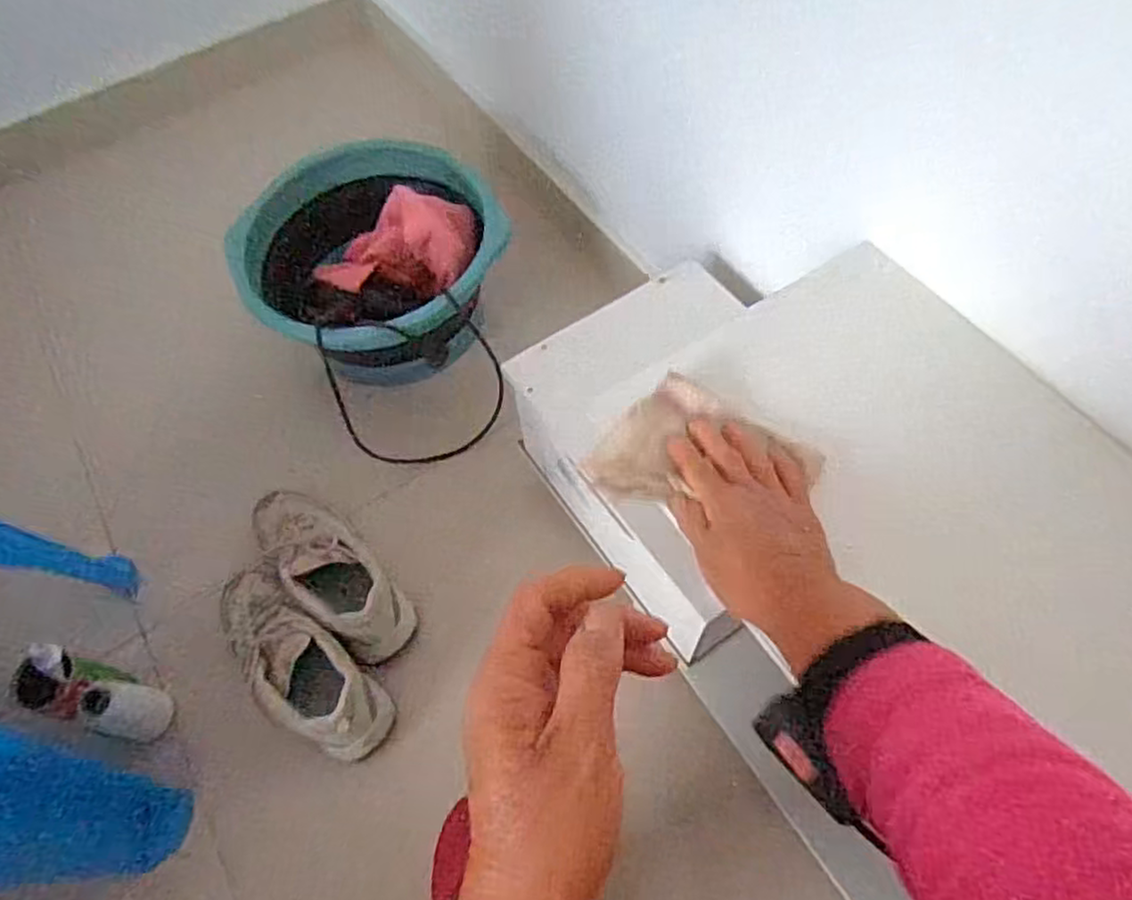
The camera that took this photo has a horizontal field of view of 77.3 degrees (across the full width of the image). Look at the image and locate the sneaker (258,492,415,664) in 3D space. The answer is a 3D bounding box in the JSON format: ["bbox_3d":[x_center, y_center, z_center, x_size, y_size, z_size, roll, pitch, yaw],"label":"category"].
[{"bbox_3d":[-0.282,0.132,0.834,0.097,0.087,0.268,-39,66,-17],"label":"sneaker"}]

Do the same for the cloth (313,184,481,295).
[{"bbox_3d":[-0.234,-0.290,0.987,0.221,0.082,0.105,0,61,4],"label":"cloth"}]

